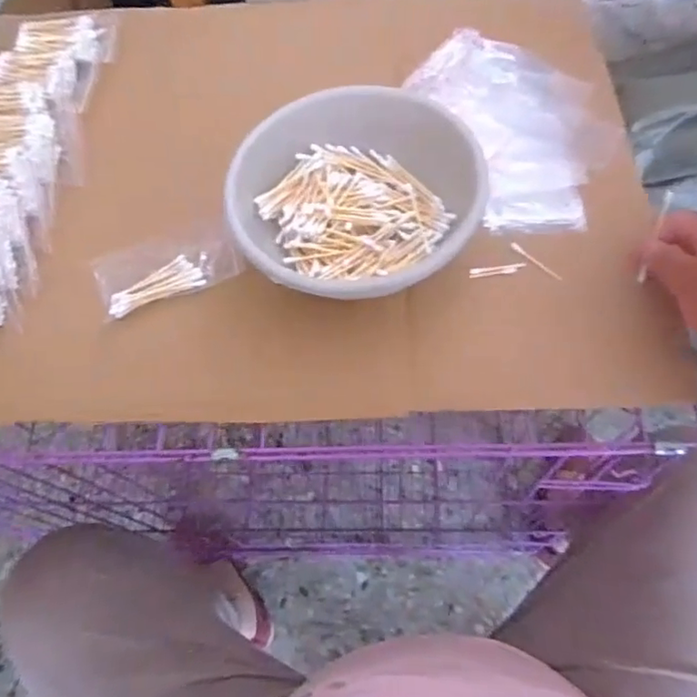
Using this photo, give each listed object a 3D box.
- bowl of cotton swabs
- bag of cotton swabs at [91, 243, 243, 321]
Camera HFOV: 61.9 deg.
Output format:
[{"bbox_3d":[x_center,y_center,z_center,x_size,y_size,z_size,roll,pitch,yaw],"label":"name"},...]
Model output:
[{"bbox_3d":[0.004,-0.123,0.458,0.186,0.059,0.182,-1,64,3],"label":"bowl of cotton swabs"},{"bbox_3d":[-0.149,-0.064,0.477,0.111,0.009,0.053,-20,64,-6],"label":"bag of cotton swabs"}]

